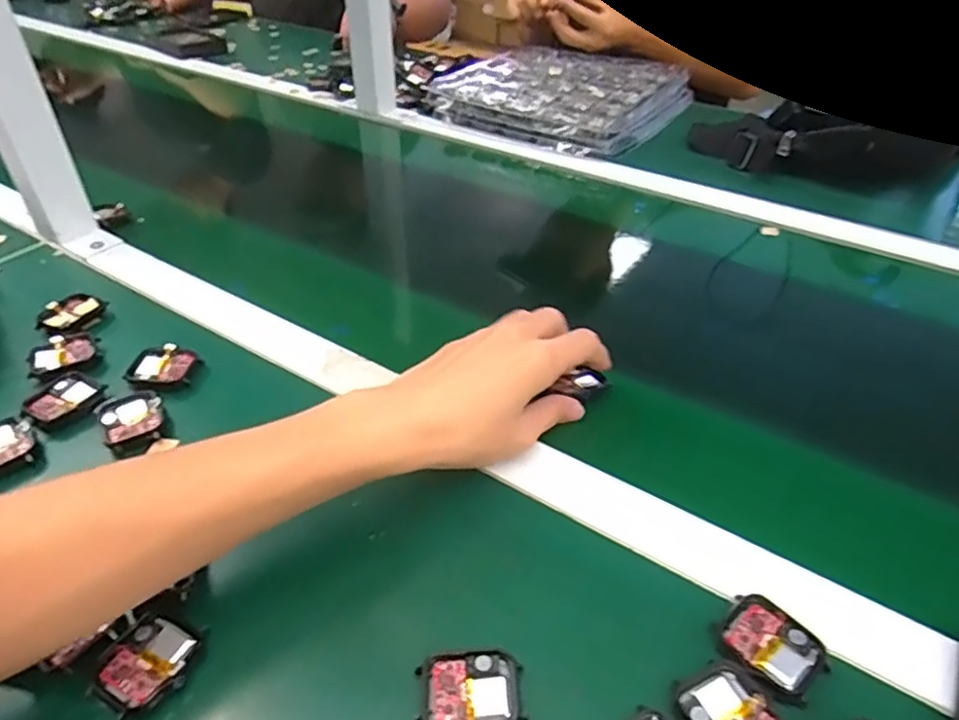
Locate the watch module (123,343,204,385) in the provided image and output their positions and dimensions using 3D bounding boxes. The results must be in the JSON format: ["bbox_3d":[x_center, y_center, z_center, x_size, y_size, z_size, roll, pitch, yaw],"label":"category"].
[{"bbox_3d":[-0.226,0.006,0.468,0.047,0.012,0.036,8,40,10],"label":"watch module"}]

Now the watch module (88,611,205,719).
[{"bbox_3d":[-0.156,0.143,0.306,0.038,0.010,0.043,21,44,24],"label":"watch module"}]

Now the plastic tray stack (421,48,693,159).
[{"bbox_3d":[0.110,-0.371,0.907,0.300,0.041,0.263,22,44,25],"label":"plastic tray stack"}]

